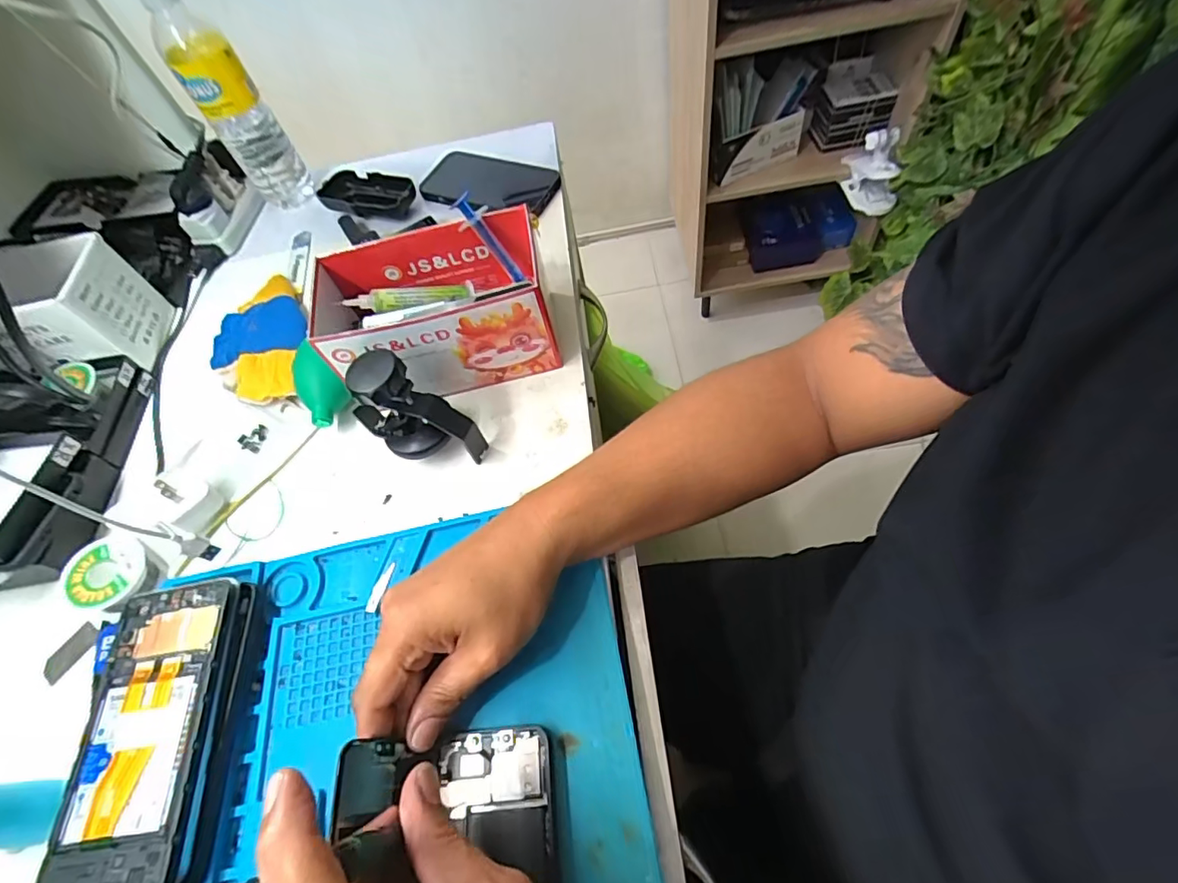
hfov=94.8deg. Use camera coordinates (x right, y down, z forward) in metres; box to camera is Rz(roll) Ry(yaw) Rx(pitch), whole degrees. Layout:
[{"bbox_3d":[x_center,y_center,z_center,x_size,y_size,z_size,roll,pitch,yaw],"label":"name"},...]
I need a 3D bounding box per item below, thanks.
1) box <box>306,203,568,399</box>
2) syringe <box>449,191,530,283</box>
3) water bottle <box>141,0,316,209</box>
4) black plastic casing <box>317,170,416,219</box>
[{"bbox_3d":[-0.123,-0.102,0.443,0.177,0.093,0.098,-13,57,2],"label":"box"},{"bbox_3d":[-0.077,-0.158,0.428,0.018,0.078,0.017,0,47,50],"label":"syringe"},{"bbox_3d":[-0.360,-0.338,0.556,0.060,0.187,0.060,-34,59,-12],"label":"water bottle"},{"bbox_3d":[-0.247,-0.274,0.599,0.118,0.024,0.052,18,61,14],"label":"black plastic casing"}]

